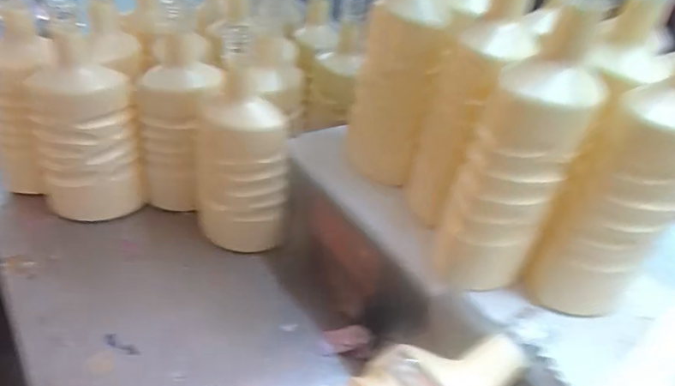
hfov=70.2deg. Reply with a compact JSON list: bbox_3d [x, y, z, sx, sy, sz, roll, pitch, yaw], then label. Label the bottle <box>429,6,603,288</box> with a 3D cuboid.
[{"bbox_3d":[0.132,-0.013,0.368,0.076,0.204,0.069,19,41,15],"label":"bottle"}]

